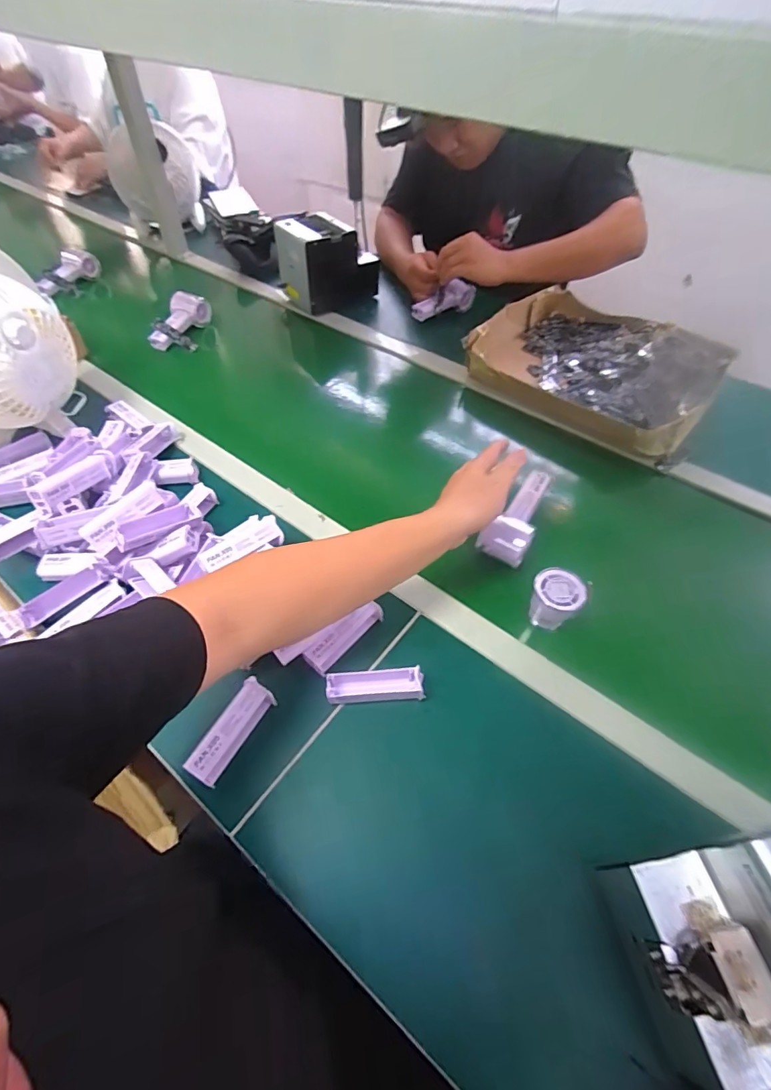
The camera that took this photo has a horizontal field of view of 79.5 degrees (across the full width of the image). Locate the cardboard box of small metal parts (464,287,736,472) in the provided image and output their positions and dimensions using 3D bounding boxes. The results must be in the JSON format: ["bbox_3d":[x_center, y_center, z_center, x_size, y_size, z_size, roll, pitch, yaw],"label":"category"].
[{"bbox_3d":[0.377,-0.326,0.838,0.410,0.076,0.314,35,61,25],"label":"cardboard box of small metal parts"}]

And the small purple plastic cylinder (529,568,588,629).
[{"bbox_3d":[0.202,0.066,0.552,0.055,0.060,0.047,19,55,16],"label":"small purple plastic cylinder"}]

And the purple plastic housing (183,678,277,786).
[{"bbox_3d":[-0.154,0.192,0.474,0.032,0.036,0.100,22,56,18],"label":"purple plastic housing"}]

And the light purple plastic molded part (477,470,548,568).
[{"bbox_3d":[0.173,-0.042,0.627,0.063,0.058,0.125,19,55,15],"label":"light purple plastic molded part"}]

